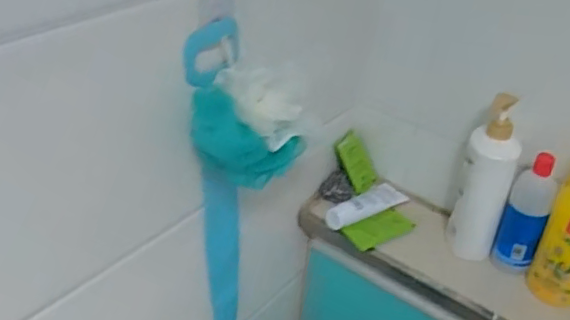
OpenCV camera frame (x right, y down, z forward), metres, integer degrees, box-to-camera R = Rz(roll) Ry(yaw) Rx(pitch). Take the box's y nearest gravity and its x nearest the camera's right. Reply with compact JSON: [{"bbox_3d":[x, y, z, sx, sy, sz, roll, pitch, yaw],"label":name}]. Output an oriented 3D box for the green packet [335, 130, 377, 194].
[{"bbox_3d":[0.128,0.005,1.047,0.055,0.114,0.008,-32,24,-14],"label":"green packet"}]

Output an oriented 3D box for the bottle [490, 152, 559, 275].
[{"bbox_3d":[0.353,0.089,0.860,0.056,0.209,0.051,16,36,19],"label":"bottle"}]

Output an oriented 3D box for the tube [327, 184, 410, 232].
[{"bbox_3d":[0.140,0.077,1.007,0.161,0.028,0.053,-20,40,-30],"label":"tube"}]

